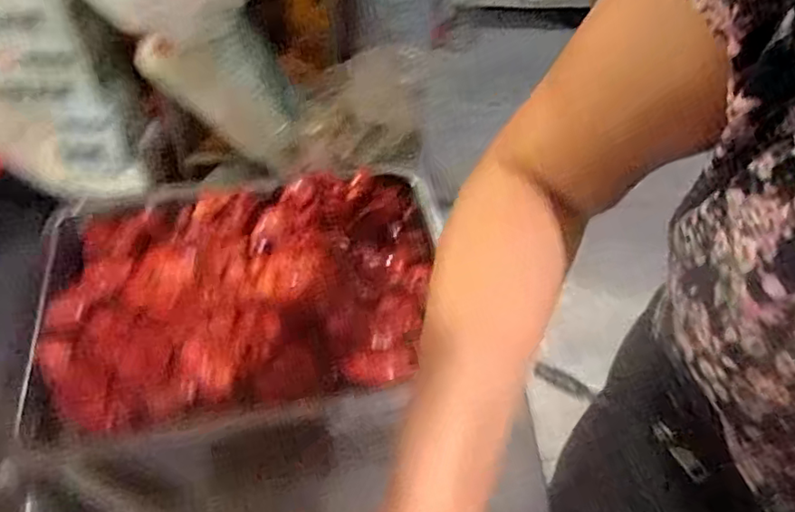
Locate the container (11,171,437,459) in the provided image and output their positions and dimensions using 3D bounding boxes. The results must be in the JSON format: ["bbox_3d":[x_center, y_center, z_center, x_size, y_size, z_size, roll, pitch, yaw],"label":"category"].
[{"bbox_3d":[-0.130,0.017,0.543,0.354,0.075,0.258,-10,51,-9],"label":"container"}]

